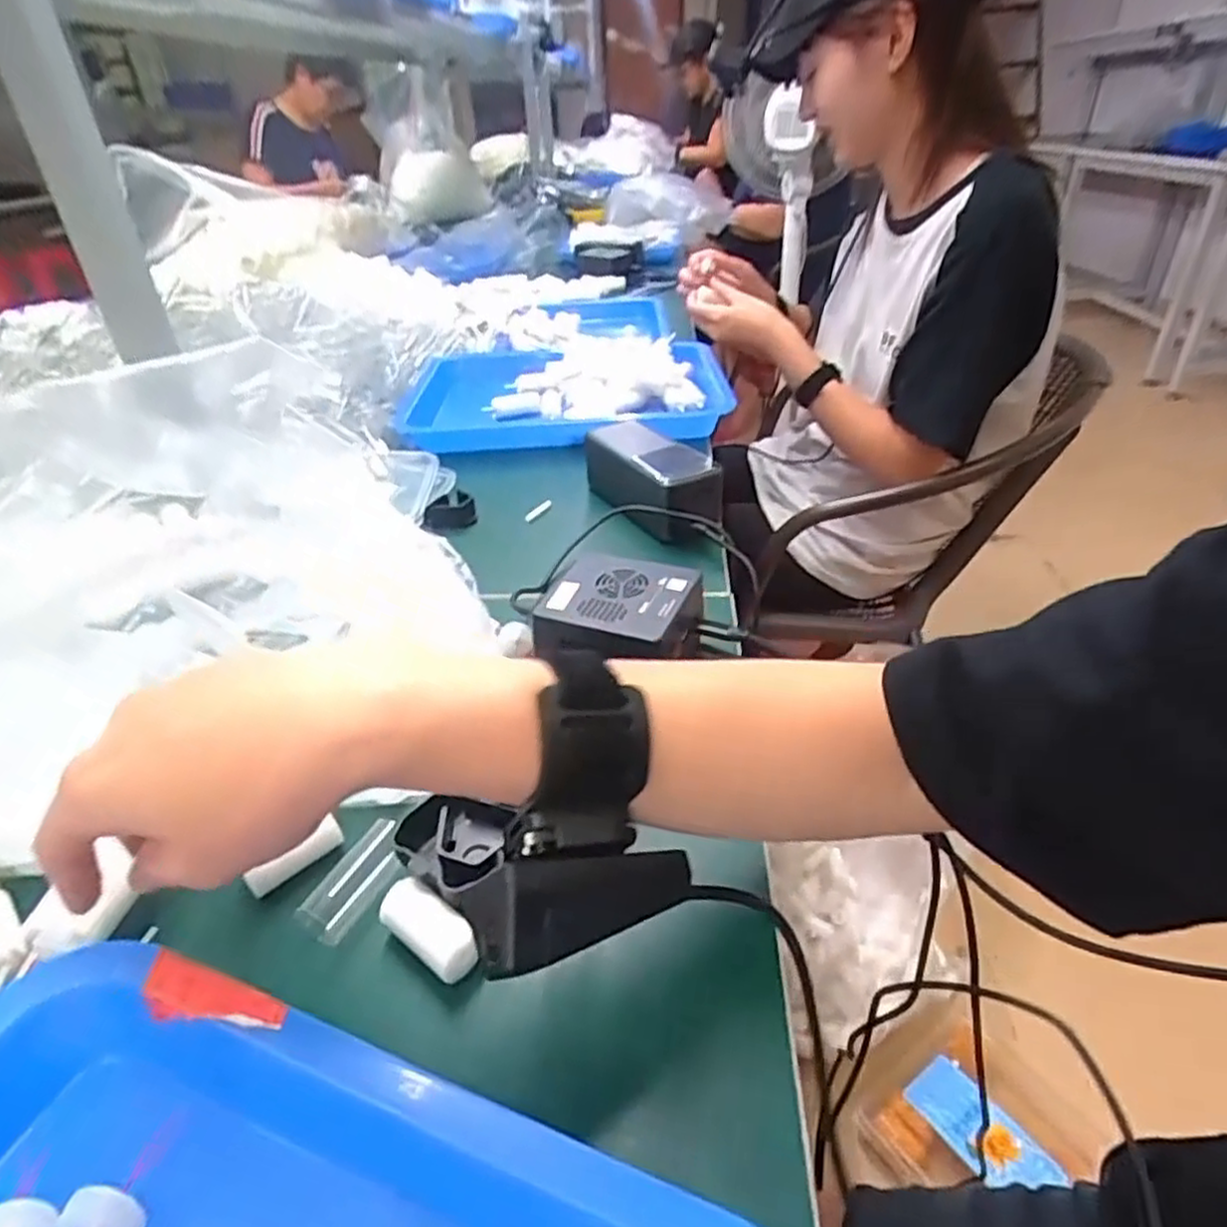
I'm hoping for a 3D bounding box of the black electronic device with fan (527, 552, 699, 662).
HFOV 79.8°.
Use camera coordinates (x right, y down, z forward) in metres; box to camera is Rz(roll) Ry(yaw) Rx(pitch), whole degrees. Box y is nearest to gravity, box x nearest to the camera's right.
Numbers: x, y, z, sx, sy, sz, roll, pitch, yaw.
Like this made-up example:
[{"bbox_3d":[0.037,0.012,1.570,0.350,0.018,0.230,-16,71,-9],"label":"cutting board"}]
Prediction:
[{"bbox_3d":[0.004,0.005,0.414,0.078,0.044,0.079,12,37,20],"label":"black electronic device with fan"}]

